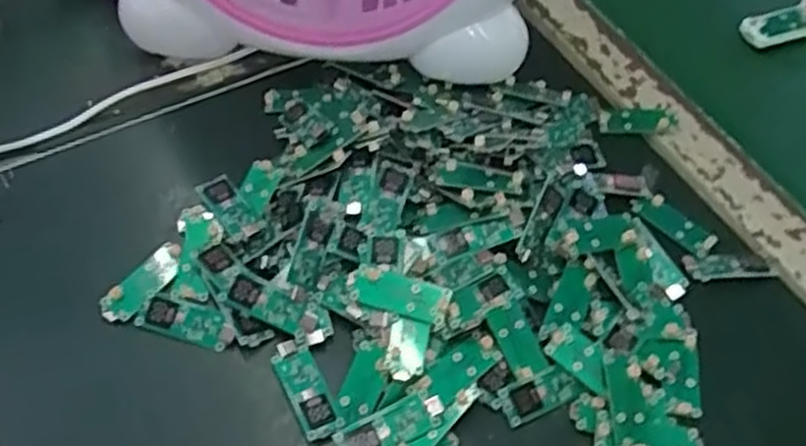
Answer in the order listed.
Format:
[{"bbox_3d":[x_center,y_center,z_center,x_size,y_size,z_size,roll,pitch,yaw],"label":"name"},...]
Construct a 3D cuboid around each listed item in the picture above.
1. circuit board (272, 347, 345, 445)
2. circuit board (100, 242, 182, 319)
[{"bbox_3d":[-0.047,0.082,0.376,0.019,0.004,0.046,-21,60,-16],"label":"circuit board"},{"bbox_3d":[-0.135,0.031,0.407,0.021,0.006,0.051,31,60,17],"label":"circuit board"}]

